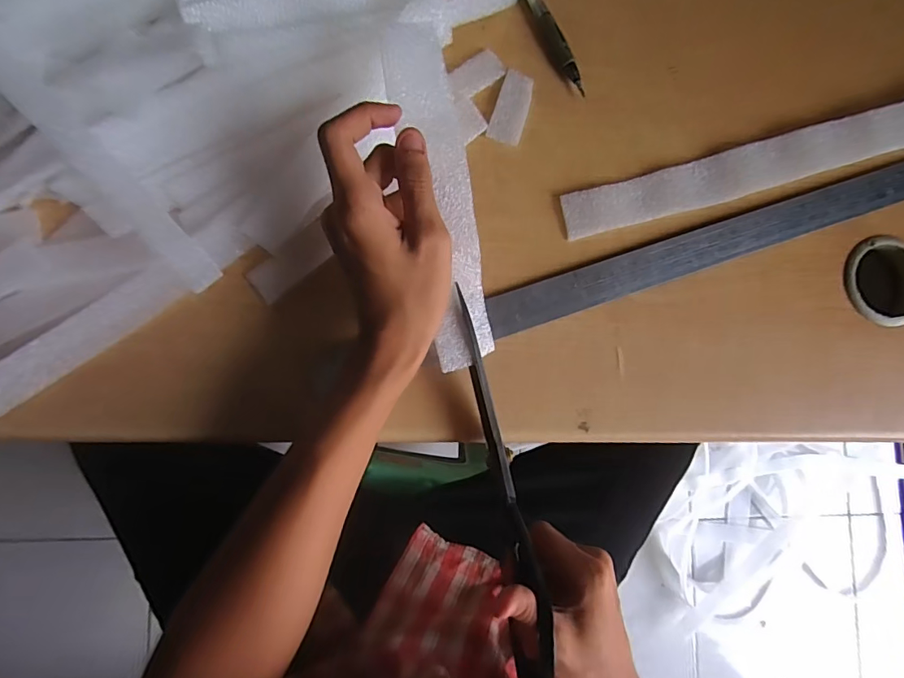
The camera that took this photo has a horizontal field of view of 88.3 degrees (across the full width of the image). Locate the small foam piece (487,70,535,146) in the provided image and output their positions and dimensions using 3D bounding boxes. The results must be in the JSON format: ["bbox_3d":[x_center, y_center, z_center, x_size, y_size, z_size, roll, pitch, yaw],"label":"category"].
[{"bbox_3d":[0.044,-0.167,0.336,0.024,0.004,0.051,18,85,-3],"label":"small foam piece"}]

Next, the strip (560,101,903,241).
[{"bbox_3d":[0.288,-0.146,0.349,0.428,0.014,0.036,-16,88,-5],"label":"strip"}]

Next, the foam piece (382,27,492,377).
[{"bbox_3d":[-0.006,-0.079,0.274,0.035,0.018,0.193,-12,104,-5],"label":"foam piece"}]

